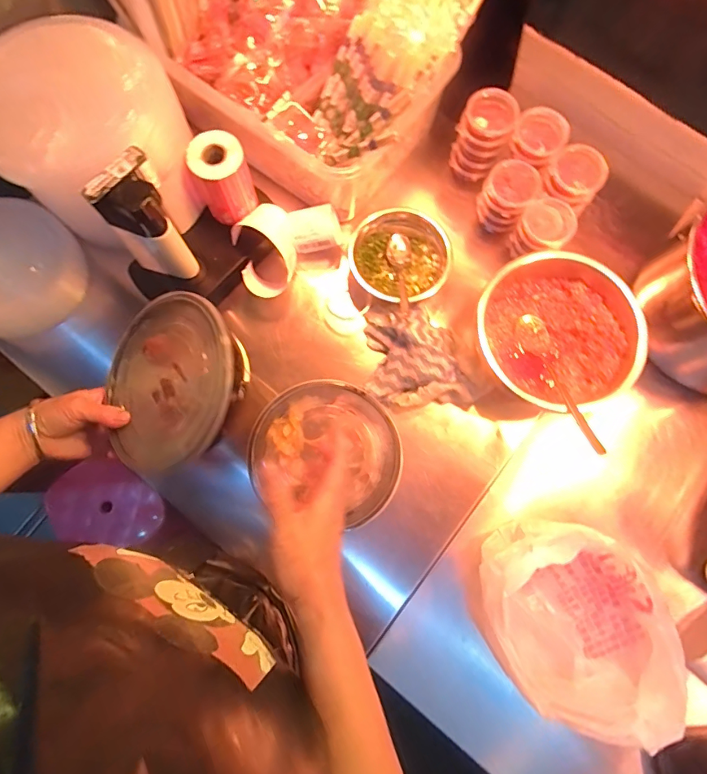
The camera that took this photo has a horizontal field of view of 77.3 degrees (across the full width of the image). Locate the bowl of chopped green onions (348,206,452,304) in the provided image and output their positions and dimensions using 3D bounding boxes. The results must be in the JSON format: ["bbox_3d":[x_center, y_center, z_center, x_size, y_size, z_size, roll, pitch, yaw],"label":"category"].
[{"bbox_3d":[0.061,-0.169,0.587,0.127,0.057,0.125,0,78,-1],"label":"bowl of chopped green onions"}]

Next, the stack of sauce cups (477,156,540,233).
[{"bbox_3d":[0.202,-0.250,0.598,0.068,0.086,0.062,28,79,5],"label":"stack of sauce cups"}]

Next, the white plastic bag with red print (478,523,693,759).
[{"bbox_3d":[0.247,0.266,0.487,0.183,0.089,0.240,-30,80,-7],"label":"white plastic bag with red print"}]

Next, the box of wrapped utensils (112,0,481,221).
[{"bbox_3d":[-0.079,-0.460,0.548,0.398,0.215,0.285,35,79,6],"label":"box of wrapped utensils"}]

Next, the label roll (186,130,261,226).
[{"bbox_3d":[-0.160,-0.256,0.545,0.063,0.081,0.062,0,78,-1],"label":"label roll"}]

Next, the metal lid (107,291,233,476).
[{"bbox_3d":[-0.176,-0.006,0.421,0.143,0.020,0.162,-15,72,23],"label":"metal lid"}]

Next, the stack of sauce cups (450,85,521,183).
[{"bbox_3d":[0.173,-0.336,0.600,0.069,0.108,0.057,24,78,4],"label":"stack of sauce cups"}]

